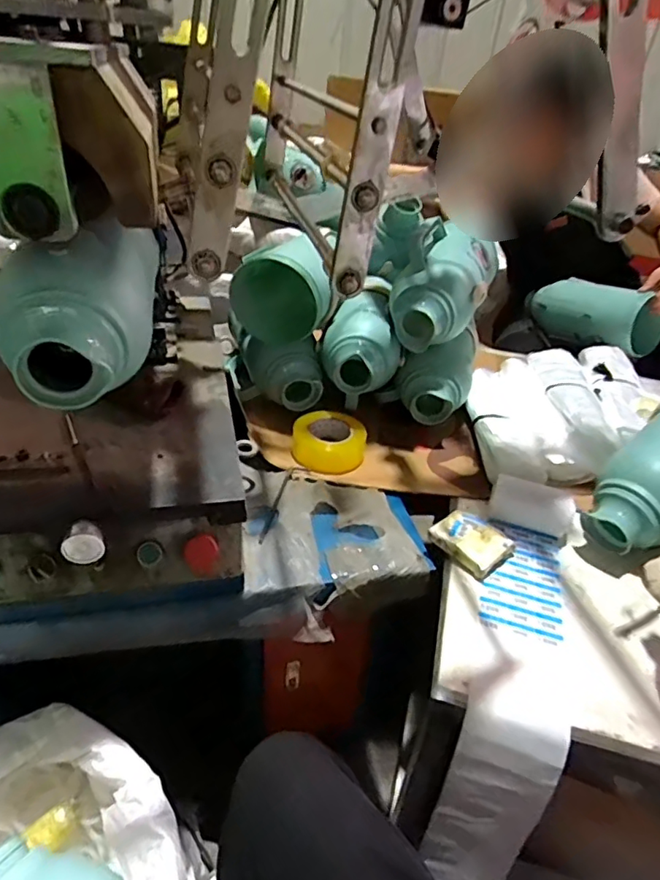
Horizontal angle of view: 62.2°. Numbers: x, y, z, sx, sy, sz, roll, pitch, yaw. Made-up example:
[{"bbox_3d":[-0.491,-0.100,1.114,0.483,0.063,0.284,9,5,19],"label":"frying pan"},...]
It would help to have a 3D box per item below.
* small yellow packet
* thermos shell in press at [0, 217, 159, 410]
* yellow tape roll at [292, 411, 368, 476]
[{"bbox_3d":[0.206,0.148,0.795,0.098,0.033,0.082,33,42,32],"label":"small yellow packet"},{"bbox_3d":[-0.267,-0.137,0.554,0.176,0.129,0.248,-2,35,-12],"label":"thermos shell in press"},{"bbox_3d":[-0.004,0.002,0.971,0.115,0.065,0.115,5,35,-3],"label":"yellow tape roll"}]

